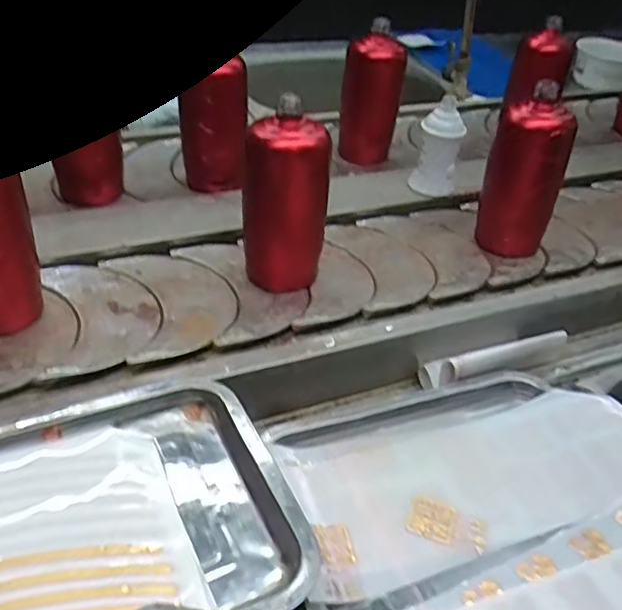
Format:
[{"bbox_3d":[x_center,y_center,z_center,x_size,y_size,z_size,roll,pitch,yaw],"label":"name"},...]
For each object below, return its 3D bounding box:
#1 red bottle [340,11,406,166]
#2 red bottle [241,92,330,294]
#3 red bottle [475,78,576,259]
[{"bbox_3d":[0.084,-0.298,0.899,0.067,0.176,0.062,-17,40,-30],"label":"red bottle"},{"bbox_3d":[-0.022,-0.098,0.620,0.079,0.174,0.060,-13,40,-24],"label":"red bottle"},{"bbox_3d":[0.239,-0.147,0.712,0.078,0.178,0.069,13,35,11],"label":"red bottle"}]

